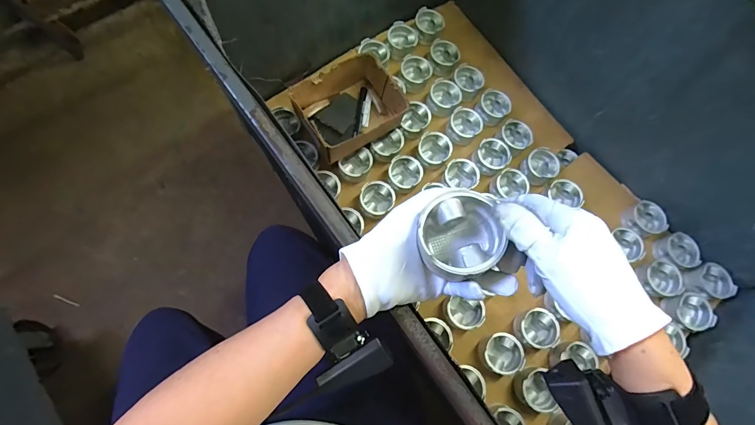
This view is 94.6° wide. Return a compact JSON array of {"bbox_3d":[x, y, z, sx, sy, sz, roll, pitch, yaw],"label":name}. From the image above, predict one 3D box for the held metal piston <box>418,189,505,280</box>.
[{"bbox_3d":[0.078,0.021,0.328,0.072,0.047,0.078,0,75,-1],"label":"held metal piston"}]

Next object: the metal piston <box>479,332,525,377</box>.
[{"bbox_3d":[0.254,0.287,0.711,0.078,0.041,0.076,1,75,-4],"label":"metal piston"}]

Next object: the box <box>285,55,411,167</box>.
[{"bbox_3d":[-0.063,-0.229,0.787,0.204,0.111,0.168,-30,79,-11],"label":"box"}]

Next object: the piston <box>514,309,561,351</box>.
[{"bbox_3d":[0.330,0.242,0.732,0.079,0.053,0.078,1,75,-4],"label":"piston"}]

